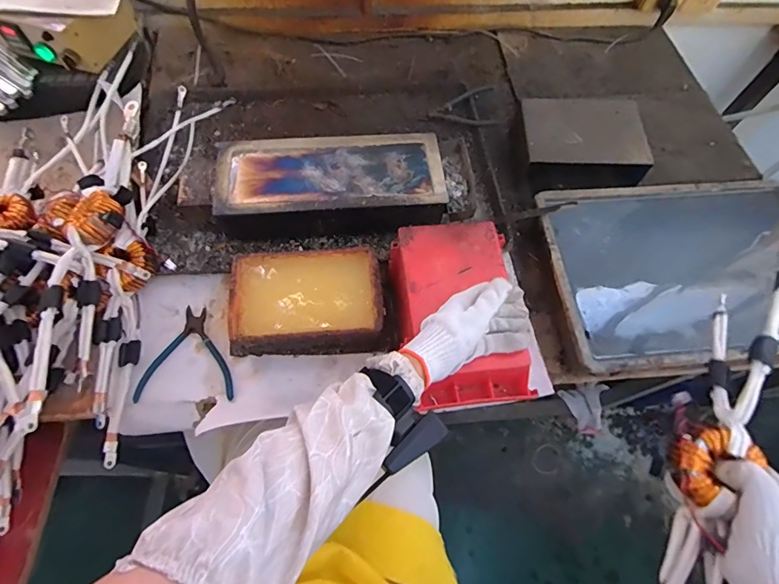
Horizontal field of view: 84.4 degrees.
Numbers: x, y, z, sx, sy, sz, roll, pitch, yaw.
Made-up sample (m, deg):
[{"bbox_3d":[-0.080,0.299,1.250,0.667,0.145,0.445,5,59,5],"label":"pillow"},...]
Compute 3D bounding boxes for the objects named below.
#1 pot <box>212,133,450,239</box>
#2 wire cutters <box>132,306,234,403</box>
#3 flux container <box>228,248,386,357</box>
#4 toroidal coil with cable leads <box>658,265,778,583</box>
[{"bbox_3d":[-0.093,-0.167,0.689,0.345,0.086,0.147,-5,64,-5],"label":"pot"},{"bbox_3d":[-0.279,0.085,0.600,0.128,0.009,0.134,-2,64,-4],"label":"wire cutters"},{"bbox_3d":[-0.117,0.015,0.610,0.209,0.067,0.136,-3,64,-5],"label":"flux container"},{"bbox_3d":[0.329,0.135,0.439,0.061,0.060,0.439,28,76,10],"label":"toroidal coil with cable leads"}]

